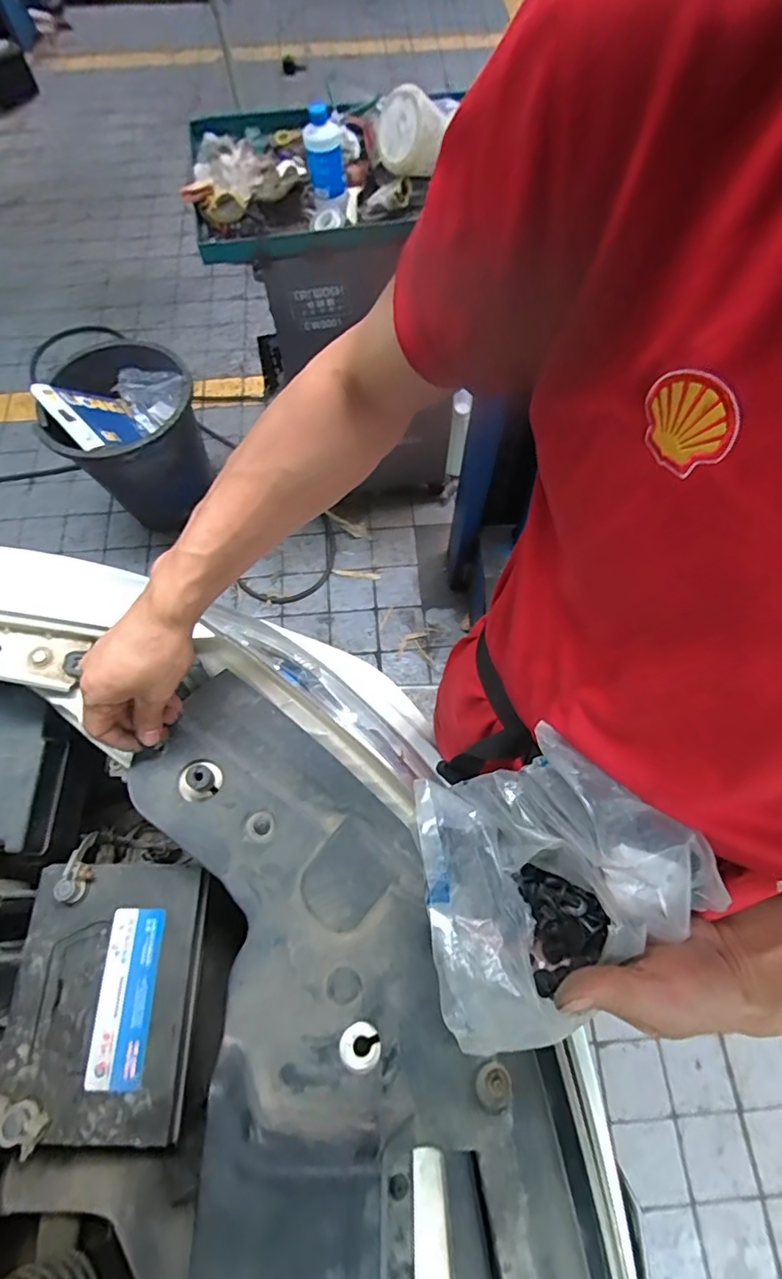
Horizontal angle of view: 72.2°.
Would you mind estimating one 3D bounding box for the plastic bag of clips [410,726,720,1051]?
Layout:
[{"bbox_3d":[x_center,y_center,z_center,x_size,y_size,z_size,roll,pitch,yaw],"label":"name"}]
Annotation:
[{"bbox_3d":[0.101,0.143,0.338,0.182,0.040,0.149,-23,69,-8],"label":"plastic bag of clips"}]

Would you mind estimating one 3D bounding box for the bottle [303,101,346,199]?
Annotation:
[{"bbox_3d":[-0.118,-0.876,0.968,0.067,0.115,0.074,-5,67,-1],"label":"bottle"}]

